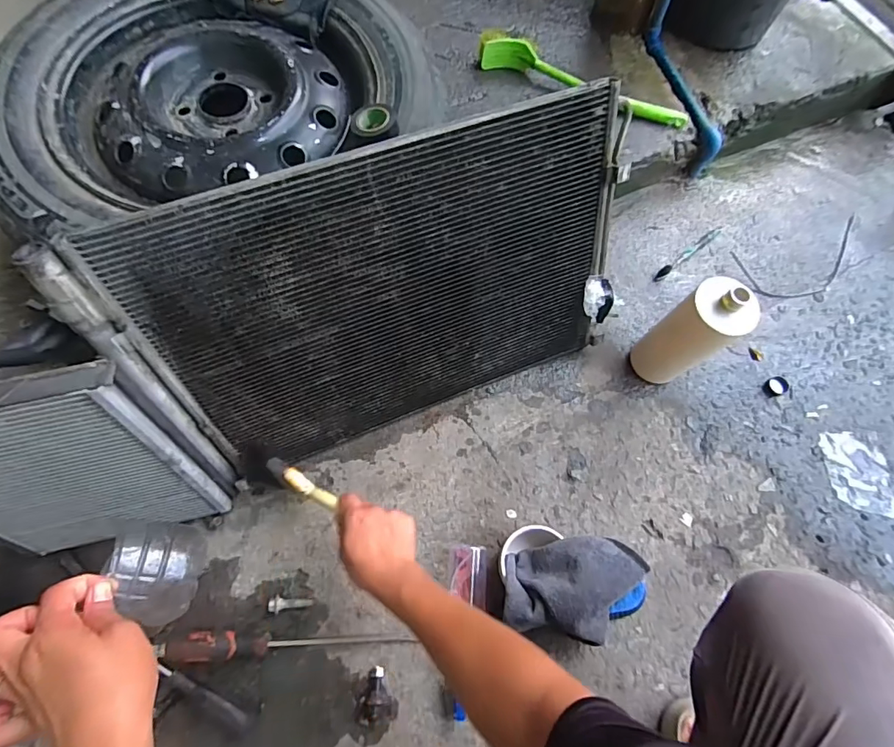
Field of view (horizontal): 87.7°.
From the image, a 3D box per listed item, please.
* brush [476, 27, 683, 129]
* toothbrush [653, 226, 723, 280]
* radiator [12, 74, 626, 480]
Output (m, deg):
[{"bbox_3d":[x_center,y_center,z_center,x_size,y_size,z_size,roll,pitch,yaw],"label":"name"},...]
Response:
[{"bbox_3d":[0.236,-0.512,0.813,0.385,0.053,0.067,25,71,7],"label":"brush"},{"bbox_3d":[0.431,-0.216,0.825,0.178,0.009,0.016,-37,75,-14],"label":"toothbrush"},{"bbox_3d":[-0.055,-0.074,0.565,0.579,0.369,0.025,-21,49,-10],"label":"radiator"}]

